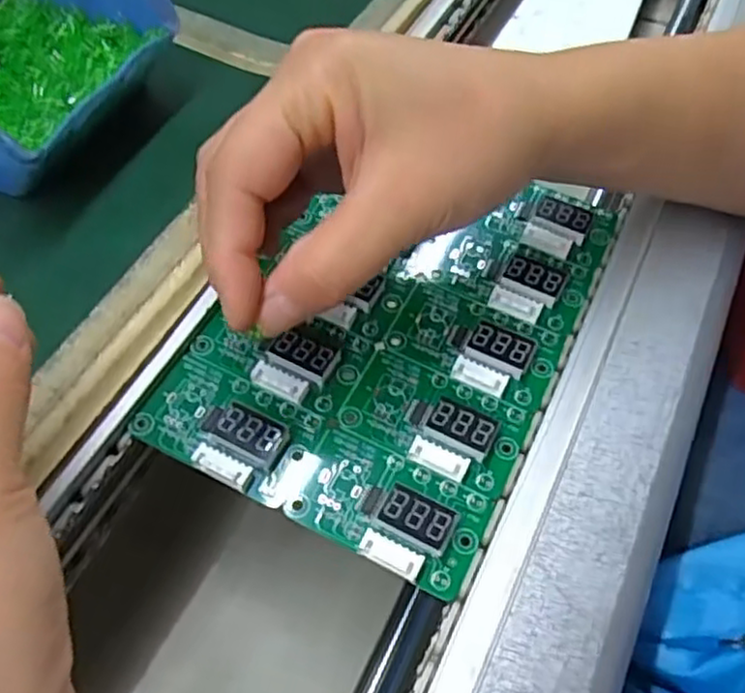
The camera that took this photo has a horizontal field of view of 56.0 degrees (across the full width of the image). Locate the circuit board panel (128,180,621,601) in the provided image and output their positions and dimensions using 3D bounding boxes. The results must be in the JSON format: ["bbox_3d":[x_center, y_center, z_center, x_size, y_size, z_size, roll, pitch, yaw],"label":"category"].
[{"bbox_3d":[0.010,-0.011,0.270,0.123,0.010,0.172,24,59,13],"label":"circuit board panel"}]

